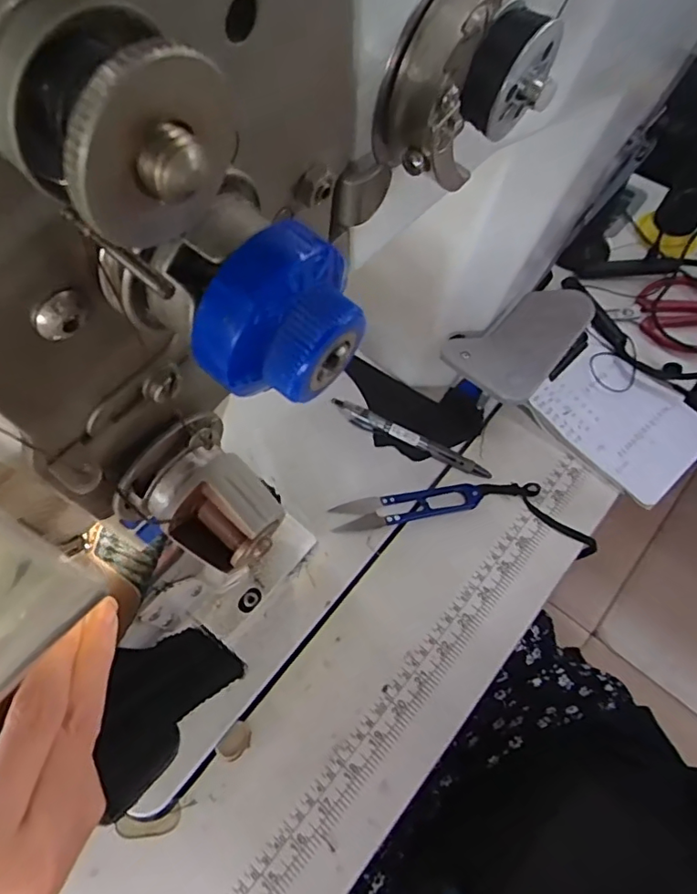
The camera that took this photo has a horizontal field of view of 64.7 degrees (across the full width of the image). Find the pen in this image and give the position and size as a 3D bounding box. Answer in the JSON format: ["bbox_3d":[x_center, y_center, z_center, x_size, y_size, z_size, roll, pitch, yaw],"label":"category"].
[{"bbox_3d":[0.051,-0.007,0.454,0.139,0.014,0.013,22,66,12],"label":"pen"}]

